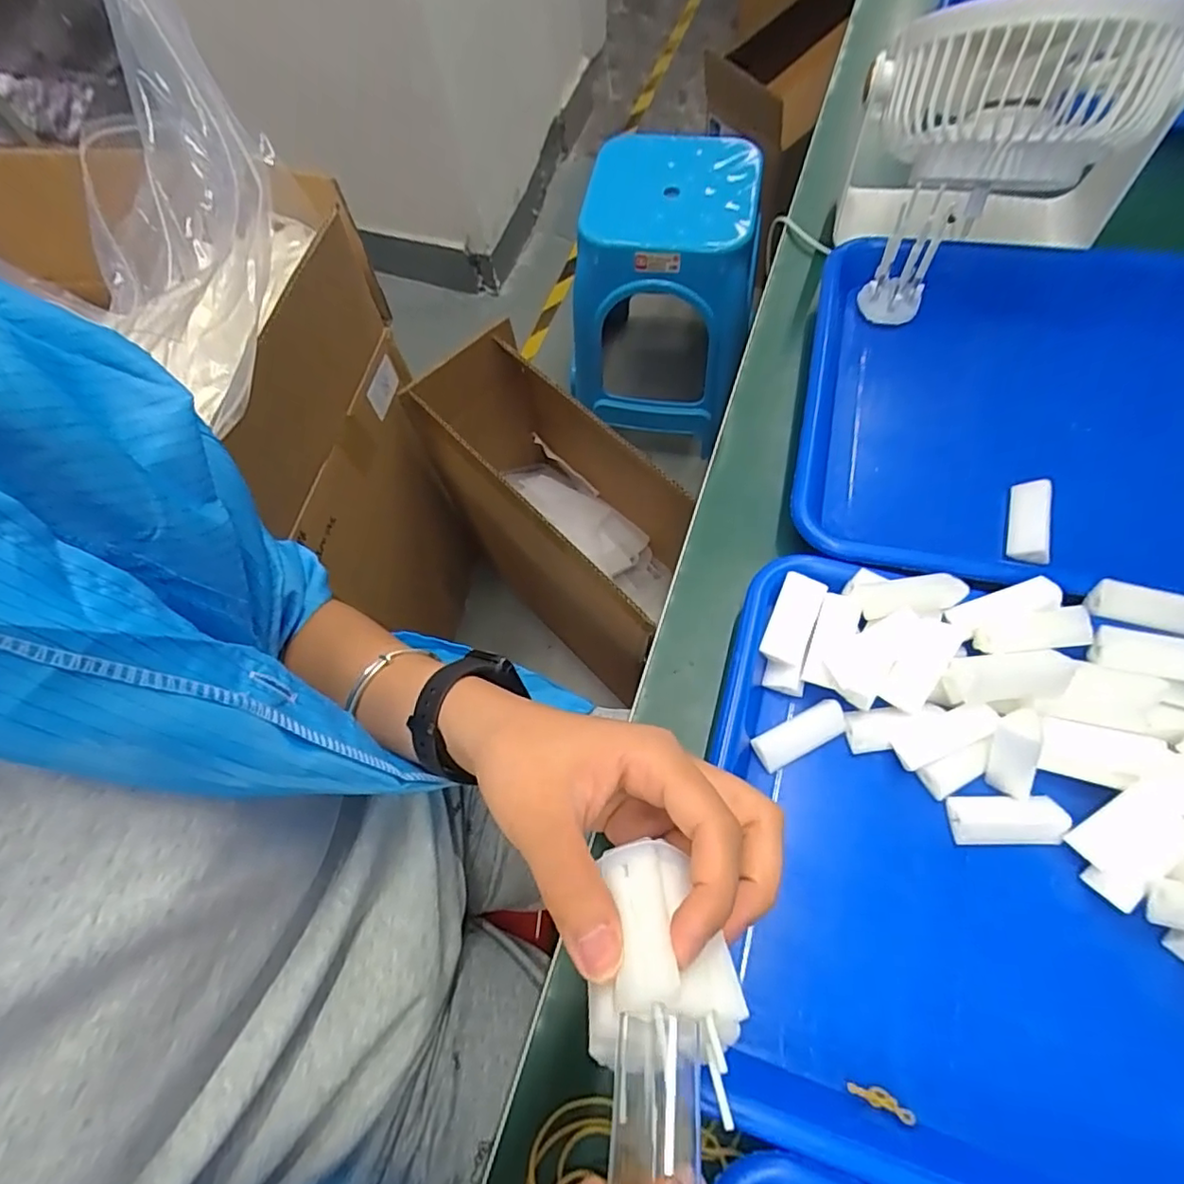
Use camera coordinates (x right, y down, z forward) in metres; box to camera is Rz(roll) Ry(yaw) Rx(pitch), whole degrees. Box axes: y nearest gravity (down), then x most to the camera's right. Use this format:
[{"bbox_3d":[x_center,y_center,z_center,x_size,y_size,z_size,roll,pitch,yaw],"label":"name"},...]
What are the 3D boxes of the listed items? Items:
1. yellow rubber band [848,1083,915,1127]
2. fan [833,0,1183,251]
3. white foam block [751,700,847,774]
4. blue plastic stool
[{"bbox_3d":[0.117,0.206,0.240,0.025,0.005,0.007,21,70,14],"label":"yellow rubber band"},{"bbox_3d":[0.253,-0.275,0.369,0.164,0.144,0.135,17,69,12],"label":"fan"},{"bbox_3d":[0.105,0.071,0.295,0.046,0.011,0.017,-25,67,-6],"label":"white foam block"},{"bbox_3d":[0.118,-0.536,1.092,0.319,0.388,0.294,4,67,7],"label":"blue plastic stool"}]

